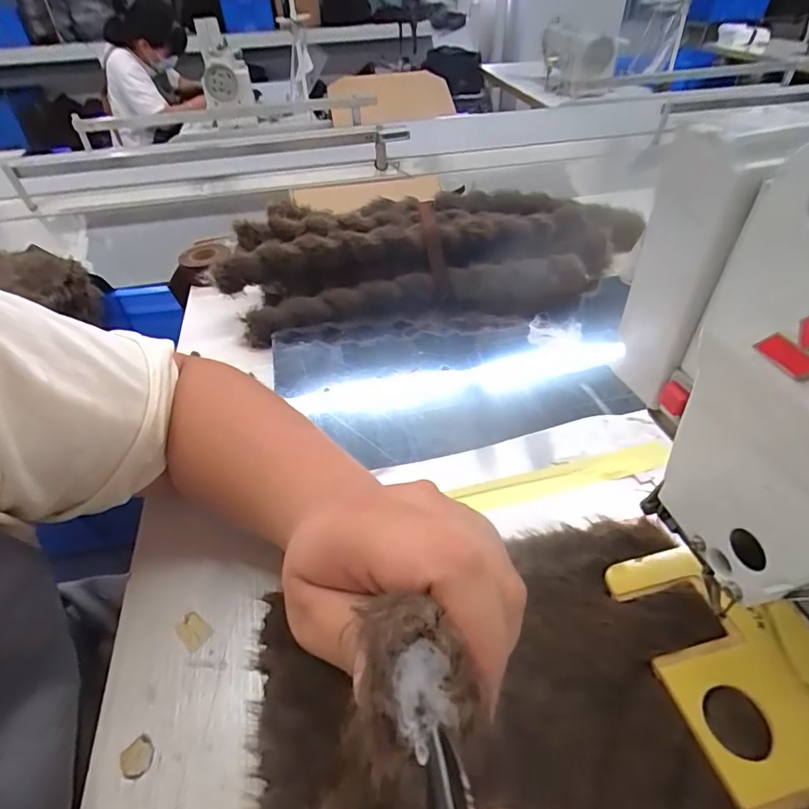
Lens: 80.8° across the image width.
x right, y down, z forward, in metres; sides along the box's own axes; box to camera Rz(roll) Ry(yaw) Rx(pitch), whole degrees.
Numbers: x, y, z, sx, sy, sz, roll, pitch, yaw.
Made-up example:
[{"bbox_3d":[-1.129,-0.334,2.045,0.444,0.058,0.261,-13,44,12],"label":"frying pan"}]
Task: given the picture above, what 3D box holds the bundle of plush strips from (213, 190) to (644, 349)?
[{"bbox_3d":[0.047,-0.172,0.600,0.538,0.120,0.183,-6,43,-4],"label":"bundle of plush strips"}]

